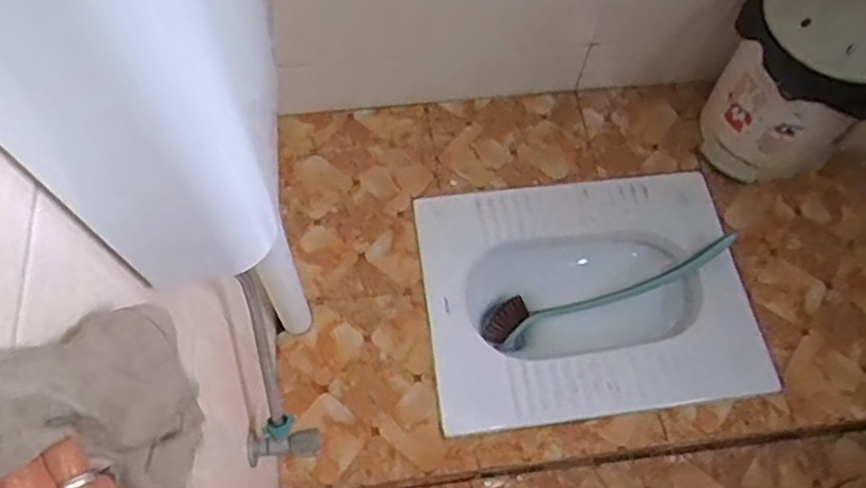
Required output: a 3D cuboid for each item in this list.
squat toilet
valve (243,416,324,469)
[{"bbox_3d":[0.267,0.110,1.204,0.544,0.178,0.419,-6,66,-4],"label":"squat toilet"},{"bbox_3d":[-0.192,0.248,0.842,0.094,0.037,0.047,-8,66,-5],"label":"valve"}]

